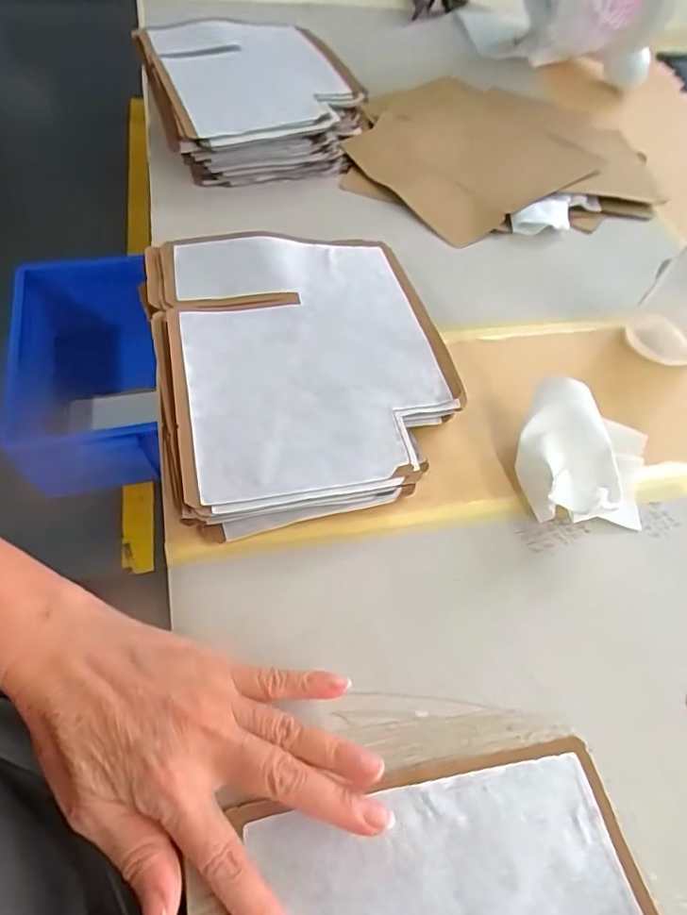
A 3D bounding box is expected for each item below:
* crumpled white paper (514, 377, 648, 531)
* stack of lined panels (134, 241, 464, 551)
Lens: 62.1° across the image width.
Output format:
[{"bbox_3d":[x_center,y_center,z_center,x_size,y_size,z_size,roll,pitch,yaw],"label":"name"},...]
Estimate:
[{"bbox_3d":[0.169,0.002,0.394,0.086,0.047,0.094,14,55,3],"label":"crumpled white paper"},{"bbox_3d":[-0.032,-0.071,0.428,0.203,0.042,0.250,-10,57,-13],"label":"stack of lined panels"}]

